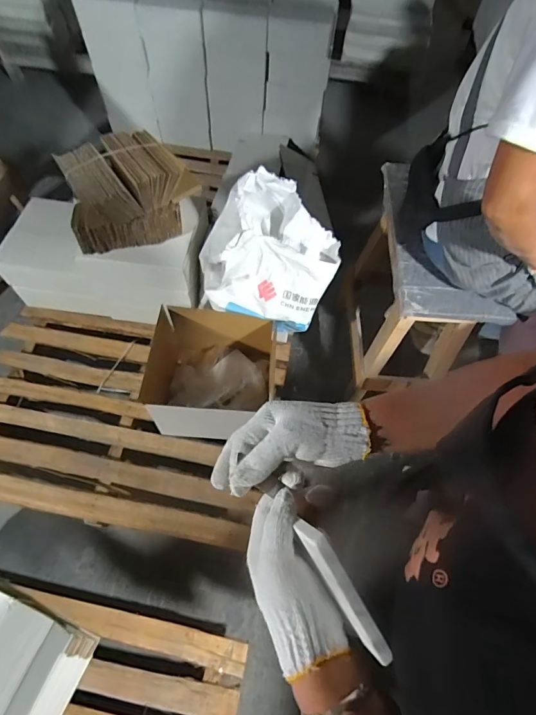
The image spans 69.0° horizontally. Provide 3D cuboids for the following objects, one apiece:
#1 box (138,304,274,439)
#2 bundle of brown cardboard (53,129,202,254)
[{"bbox_3d":[-0.187,0.059,1.207,0.376,0.257,0.347,6,59,1],"label":"box"},{"bbox_3d":[-0.396,-0.477,1.119,0.343,0.191,0.248,-17,62,-13],"label":"bundle of brown cardboard"}]

